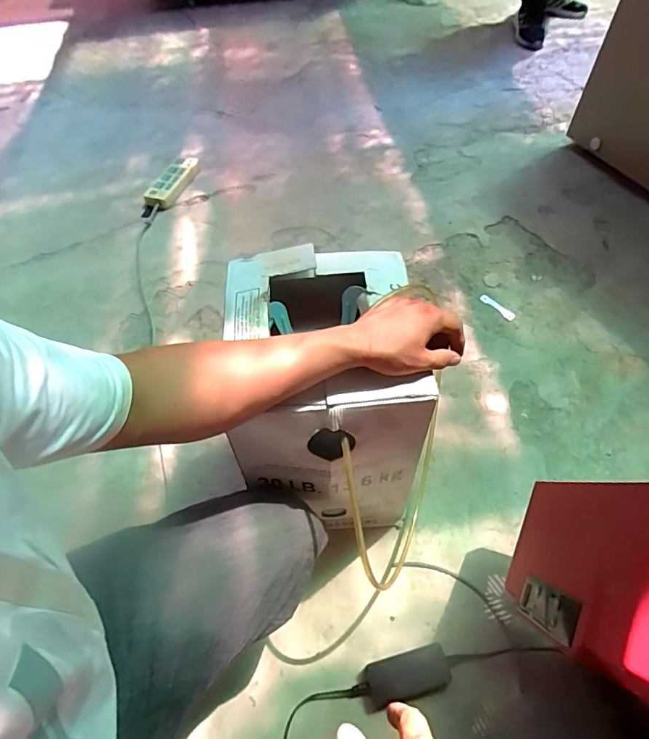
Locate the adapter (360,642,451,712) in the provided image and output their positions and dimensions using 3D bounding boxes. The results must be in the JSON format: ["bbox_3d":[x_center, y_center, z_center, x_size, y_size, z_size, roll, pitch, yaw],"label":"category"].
[{"bbox_3d":[0.124,0.456,0.684,0.122,0.025,0.059,-14,56,-7],"label":"adapter"}]

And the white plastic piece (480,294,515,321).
[{"bbox_3d":[0.413,-0.149,1.097,0.022,0.010,0.093,-37,62,-21],"label":"white plastic piece"}]

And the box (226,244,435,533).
[{"bbox_3d":[0.001,0.054,0.693,0.231,0.381,0.266,-5,56,-2],"label":"box"}]

